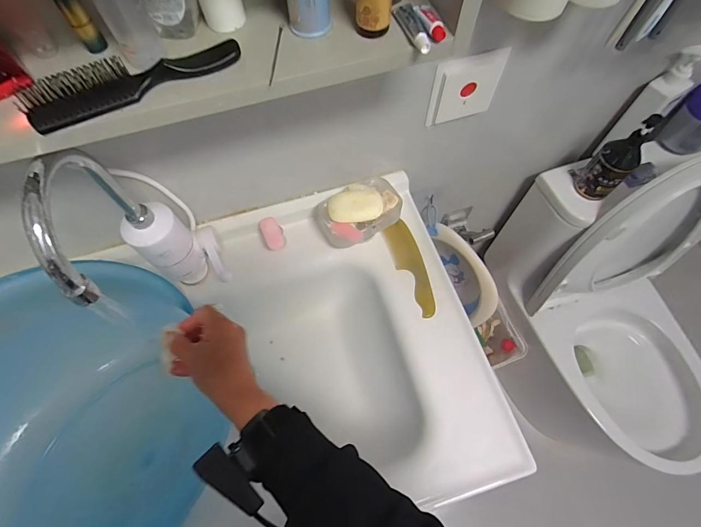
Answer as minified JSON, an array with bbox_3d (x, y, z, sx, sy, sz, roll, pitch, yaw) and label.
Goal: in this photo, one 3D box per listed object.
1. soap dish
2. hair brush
[{"bbox_3d":[0.015,-0.083,0.608,0.139,0.067,0.096,-33,69,-14],"label":"soap dish"},{"bbox_3d":[-0.173,-0.151,0.292,0.167,0.018,0.035,-25,67,-10],"label":"hair brush"}]

